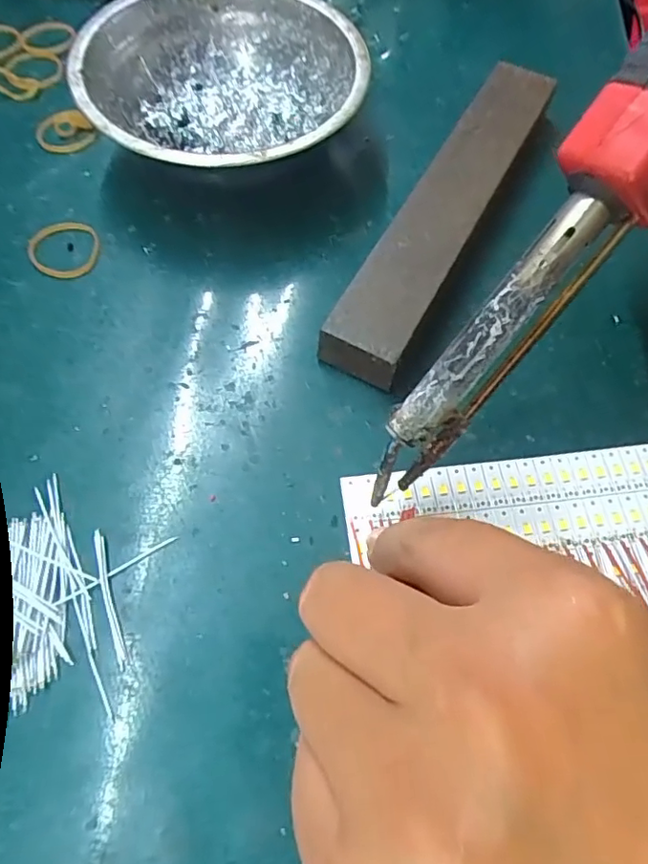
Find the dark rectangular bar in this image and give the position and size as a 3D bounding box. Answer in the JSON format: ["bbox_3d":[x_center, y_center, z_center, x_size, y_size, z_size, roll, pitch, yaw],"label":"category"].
[{"bbox_3d":[0.055,-0.098,0.249,0.031,0.024,0.186,27,65,10],"label":"dark rectangular bar"}]

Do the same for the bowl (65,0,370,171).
[{"bbox_3d":[-0.045,-0.152,0.260,0.120,0.043,0.119,1,63,-2],"label":"bowl"}]

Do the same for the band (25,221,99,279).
[{"bbox_3d":[-0.114,-0.080,0.246,0.030,0.004,0.031,-2,64,-4],"label":"band"}]

